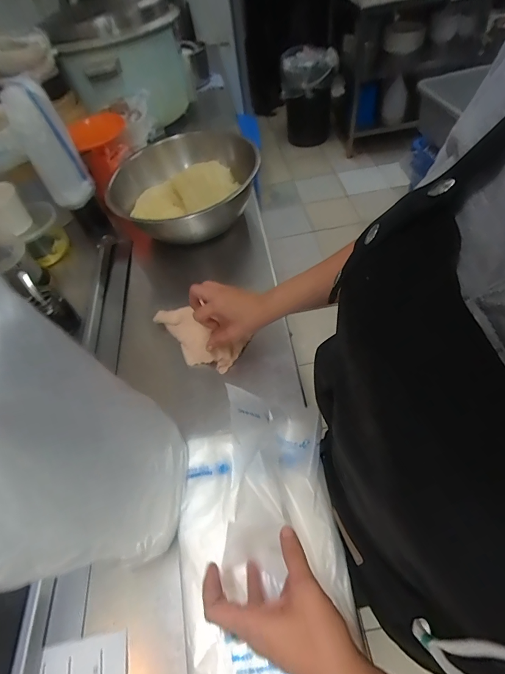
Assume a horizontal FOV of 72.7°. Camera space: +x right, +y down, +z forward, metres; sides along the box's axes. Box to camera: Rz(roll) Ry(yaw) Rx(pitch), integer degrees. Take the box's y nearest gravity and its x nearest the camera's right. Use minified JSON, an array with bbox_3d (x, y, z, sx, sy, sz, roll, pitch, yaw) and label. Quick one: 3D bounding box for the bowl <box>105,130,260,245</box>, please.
[{"bbox_3d":[-0.138,-0.334,0.765,0.312,0.115,0.328,-4,53,5],"label":"bowl"}]

